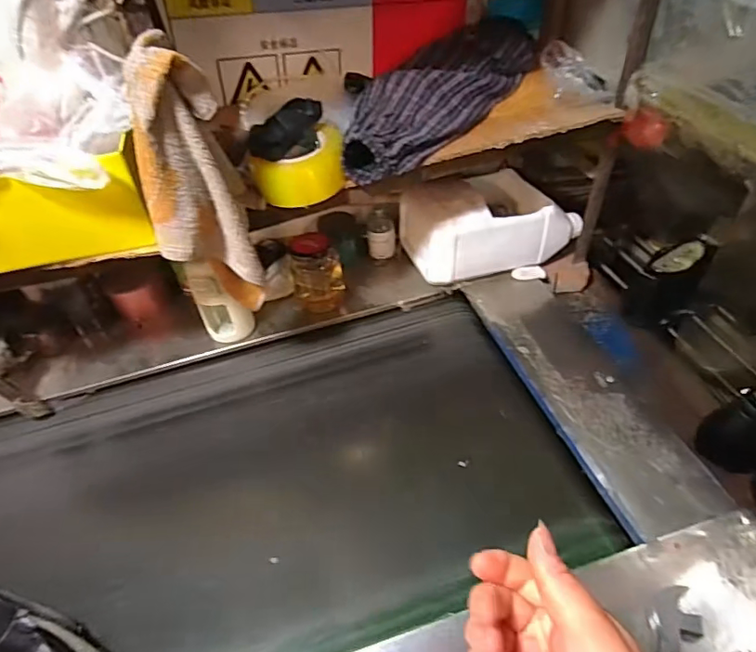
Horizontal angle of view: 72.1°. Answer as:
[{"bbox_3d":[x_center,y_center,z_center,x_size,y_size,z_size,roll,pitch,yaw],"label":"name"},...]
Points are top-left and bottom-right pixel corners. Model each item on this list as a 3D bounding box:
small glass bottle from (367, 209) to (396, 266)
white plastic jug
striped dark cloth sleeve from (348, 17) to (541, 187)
[{"bbox_3d":[0.006,-0.166,0.960,0.052,0.084,0.060,-4,46,3],"label":"small glass bottle"},{"bbox_3d":[0.184,-0.198,0.935,0.273,0.139,0.208,-17,47,-10],"label":"white plastic jug"},{"bbox_3d":[0.080,-0.331,0.730,0.129,0.078,0.394,29,55,29],"label":"striped dark cloth sleeve"}]

